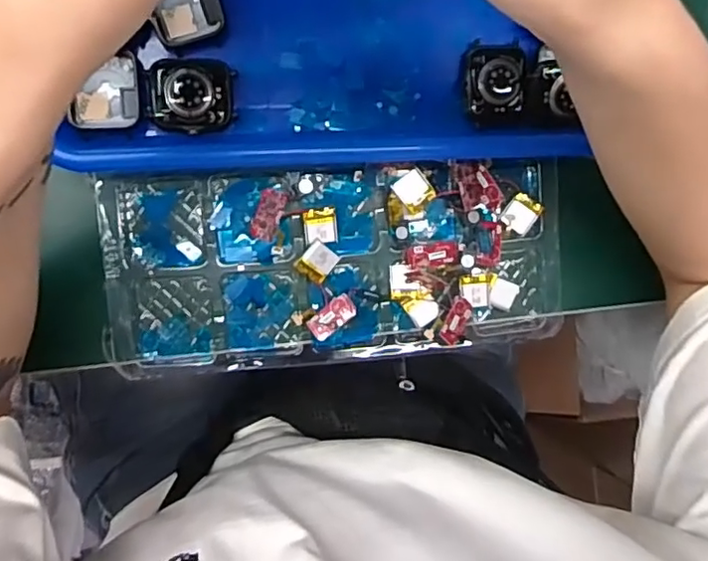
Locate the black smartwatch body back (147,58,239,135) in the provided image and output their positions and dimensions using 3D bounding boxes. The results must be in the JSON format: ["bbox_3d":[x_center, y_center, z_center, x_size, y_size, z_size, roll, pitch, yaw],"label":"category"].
[{"bbox_3d":[-0.086,-0.098,0.319,0.043,0.008,0.038,-3,93,-8],"label":"black smartwatch body back"}]

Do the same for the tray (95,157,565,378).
[{"bbox_3d":[-0.006,-0.009,0.352,0.260,0.024,0.112,-4,93,-8],"label":"tray"}]

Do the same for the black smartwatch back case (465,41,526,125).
[{"bbox_3d":[0.079,-0.110,0.339,0.033,0.009,0.043,-4,93,-8],"label":"black smartwatch back case"}]

